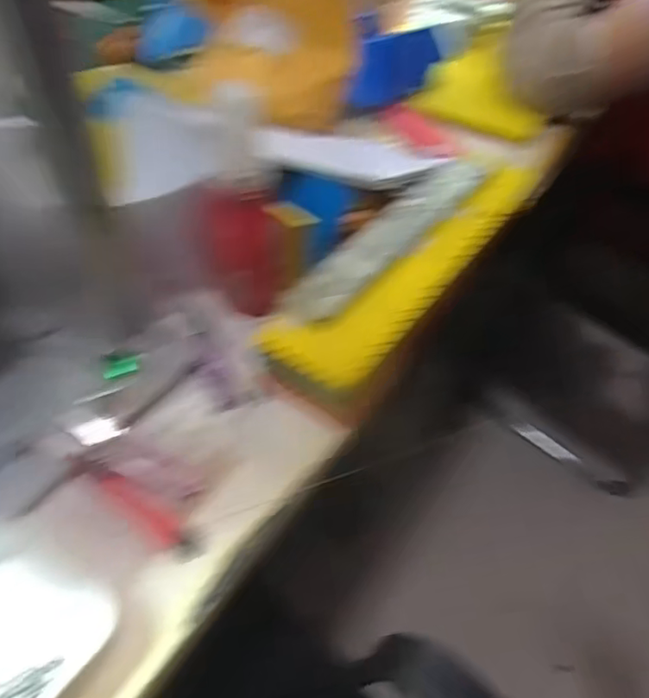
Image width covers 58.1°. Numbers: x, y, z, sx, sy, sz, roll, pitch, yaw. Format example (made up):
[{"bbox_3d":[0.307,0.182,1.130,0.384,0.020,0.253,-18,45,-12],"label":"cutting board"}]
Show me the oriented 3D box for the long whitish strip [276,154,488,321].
[{"bbox_3d":[0.058,-0.104,0.505,0.054,0.013,0.261,29,54,26],"label":"long whitish strip"}]

